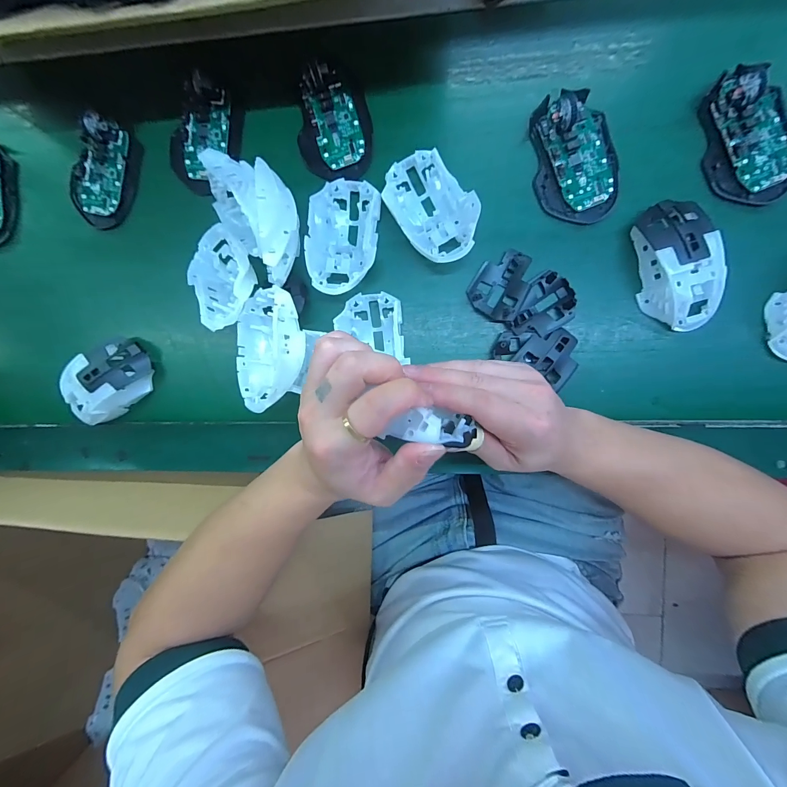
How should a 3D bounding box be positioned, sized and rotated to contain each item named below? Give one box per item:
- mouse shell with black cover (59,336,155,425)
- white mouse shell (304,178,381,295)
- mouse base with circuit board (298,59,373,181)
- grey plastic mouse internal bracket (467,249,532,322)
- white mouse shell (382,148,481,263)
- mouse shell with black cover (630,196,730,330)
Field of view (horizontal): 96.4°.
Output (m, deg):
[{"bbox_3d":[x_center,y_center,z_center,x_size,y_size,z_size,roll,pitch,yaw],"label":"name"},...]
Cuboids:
[{"bbox_3d":[-0.316,-0.013,0.387,0.105,0.038,0.065,-35,90,7],"label":"mouse shell with black cover"},{"bbox_3d":[-0.050,-0.152,0.343,0.066,0.036,0.112,4,94,6],"label":"white mouse shell"},{"bbox_3d":[-0.061,-0.270,0.347,0.072,0.024,0.105,-5,93,6],"label":"mouse base with circuit board"},{"bbox_3d":[0.106,-0.108,0.347,0.051,0.014,0.066,31,96,3],"label":"grey plastic mouse internal bracket"},{"bbox_3d":[0.037,-0.175,0.335,0.067,0.039,0.110,-30,90,7],"label":"white mouse shell"},{"bbox_3d":[0.259,-0.116,0.320,0.060,0.035,0.114,-17,92,7],"label":"mouse shell with black cover"}]

